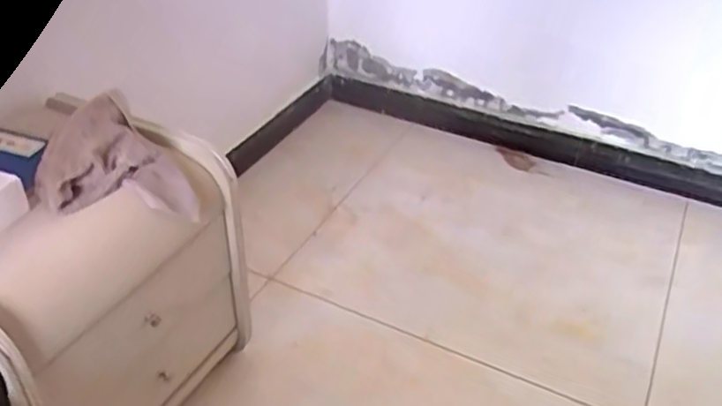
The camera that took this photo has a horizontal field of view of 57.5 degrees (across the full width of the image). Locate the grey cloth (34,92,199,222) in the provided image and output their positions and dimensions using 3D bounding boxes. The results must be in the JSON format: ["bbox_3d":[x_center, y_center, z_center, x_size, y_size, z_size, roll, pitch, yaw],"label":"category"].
[{"bbox_3d":[-0.355,-0.061,0.959,0.205,0.133,0.152,-9,38,-13],"label":"grey cloth"}]

